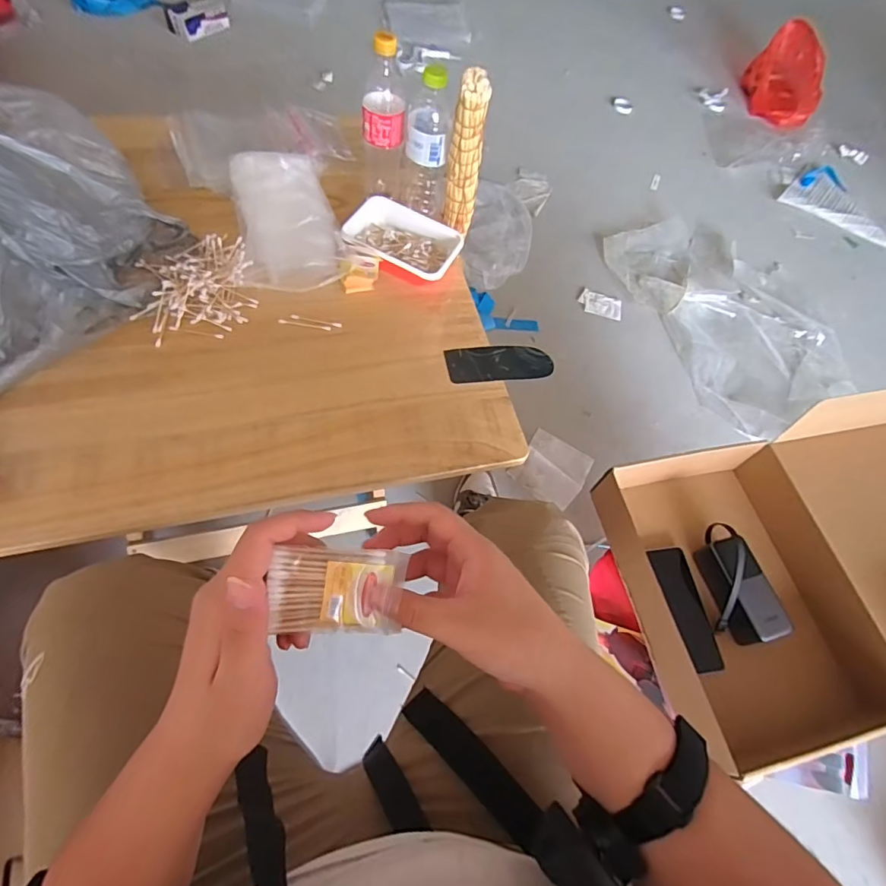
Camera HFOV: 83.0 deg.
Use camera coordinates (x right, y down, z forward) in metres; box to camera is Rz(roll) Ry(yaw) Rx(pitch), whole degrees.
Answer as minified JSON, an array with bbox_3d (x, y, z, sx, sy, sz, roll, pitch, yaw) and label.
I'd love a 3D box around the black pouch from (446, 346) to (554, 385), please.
[{"bbox_3d":[0.087,-0.120,0.757,0.168,0.007,0.068,-5,59,-15],"label":"black pouch"}]

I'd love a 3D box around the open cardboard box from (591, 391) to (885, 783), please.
[{"bbox_3d":[0.541,0.158,0.690,0.601,0.161,0.373,-9,63,-12],"label":"open cardboard box"}]

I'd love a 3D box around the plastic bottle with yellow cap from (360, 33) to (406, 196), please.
[{"bbox_3d":[-0.094,-0.499,0.786,0.063,0.249,0.067,1,61,-7],"label":"plastic bottle with yellow cap"}]

